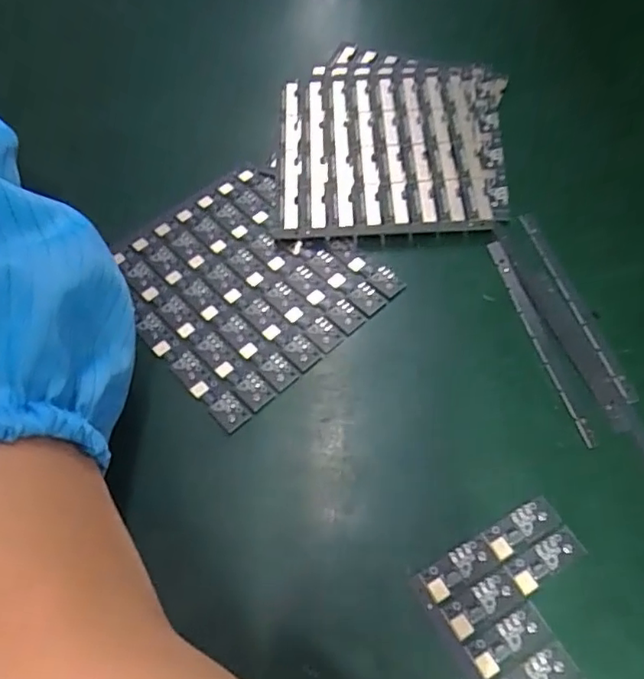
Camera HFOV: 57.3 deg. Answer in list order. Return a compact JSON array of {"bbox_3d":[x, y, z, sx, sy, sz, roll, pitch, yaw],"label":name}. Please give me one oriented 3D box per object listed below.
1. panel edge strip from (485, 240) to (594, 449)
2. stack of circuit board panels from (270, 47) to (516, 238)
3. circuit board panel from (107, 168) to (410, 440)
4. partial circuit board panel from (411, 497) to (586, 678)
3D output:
[{"bbox_3d":[0.085,-0.002,0.233,0.007,0.004,0.092,-12,59,-5],"label":"panel edge strip"},{"bbox_3d":[0.033,-0.100,0.290,0.109,0.009,0.125,0,58,3],"label":"stack of circuit board panels"},{"bbox_3d":[-0.036,-0.027,0.252,0.093,0.004,0.105,-39,64,-19],"label":"circuit board panel"},{"bbox_3d":[0.076,0.100,0.174,0.052,0.004,0.095,-27,61,-13],"label":"partial circuit board panel"}]

